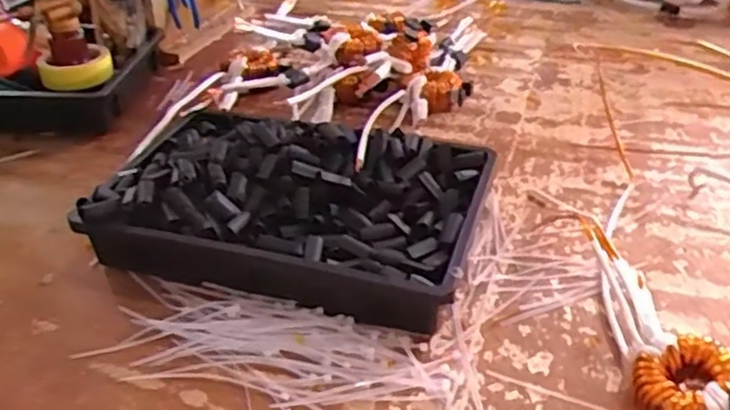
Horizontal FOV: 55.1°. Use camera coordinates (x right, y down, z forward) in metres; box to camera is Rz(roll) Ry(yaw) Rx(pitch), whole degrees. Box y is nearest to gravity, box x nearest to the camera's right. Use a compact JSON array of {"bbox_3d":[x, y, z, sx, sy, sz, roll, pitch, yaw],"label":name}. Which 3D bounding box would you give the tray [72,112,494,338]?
[{"bbox_3d":[-0.067,-0.008,0.697,0.357,0.086,0.238,9,36,15],"label":"tray"}]

